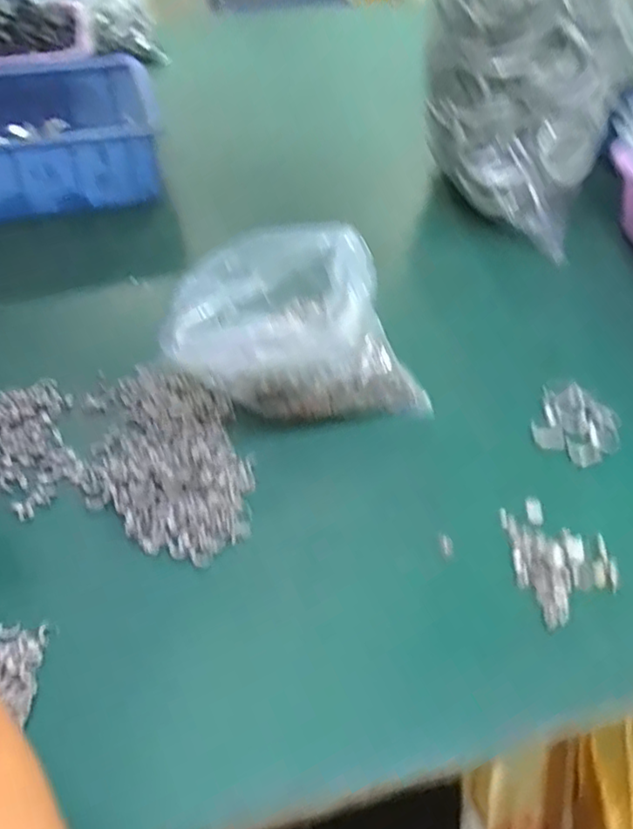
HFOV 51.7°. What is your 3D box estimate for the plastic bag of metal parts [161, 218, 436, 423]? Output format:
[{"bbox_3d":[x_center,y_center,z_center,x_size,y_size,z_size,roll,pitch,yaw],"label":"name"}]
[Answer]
[{"bbox_3d":[-0.004,-0.070,0.478,0.183,0.103,0.121,19,52,16],"label":"plastic bag of metal parts"}]

